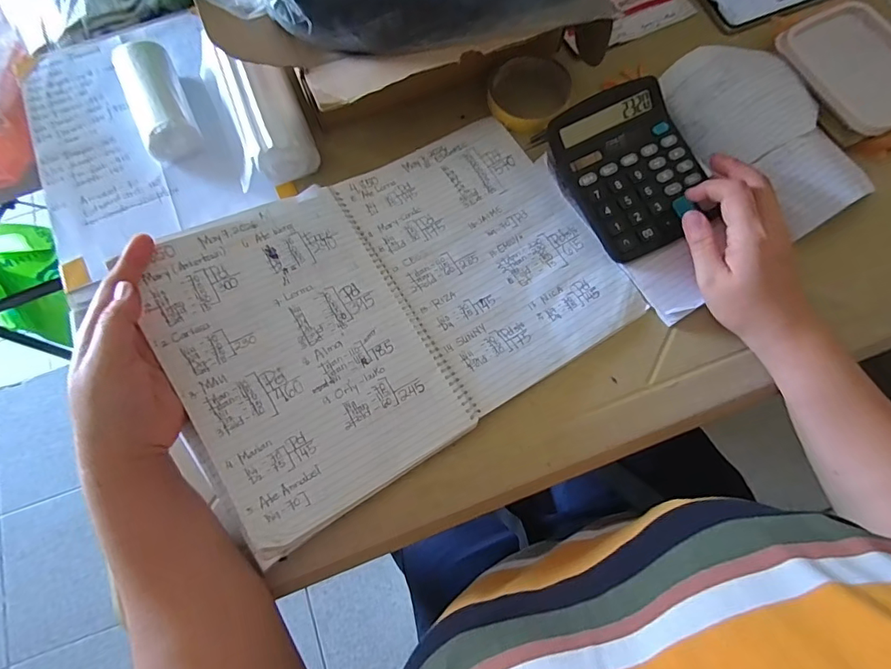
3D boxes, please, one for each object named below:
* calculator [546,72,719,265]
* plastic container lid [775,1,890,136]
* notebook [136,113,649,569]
[{"bbox_3d":[0.172,-0.151,0.423,0.116,0.035,0.140,-26,75,-8],"label":"calculator"},{"bbox_3d":[0.384,-0.247,0.432,0.102,0.016,0.127,-28,79,-7],"label":"plastic container lid"},{"bbox_3d":[-0.041,-0.034,0.390,0.370,0.053,0.242,-33,76,-9],"label":"notebook"}]

